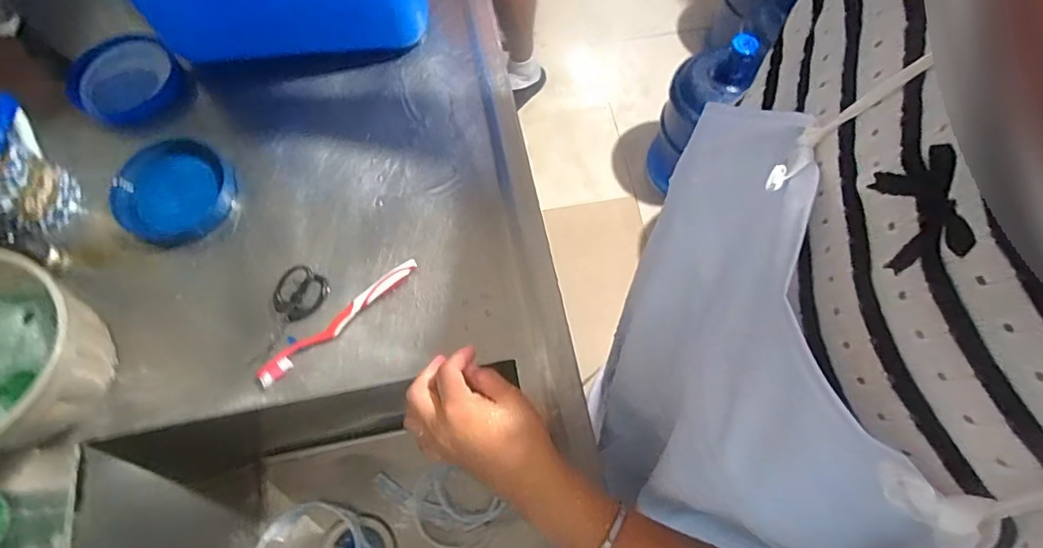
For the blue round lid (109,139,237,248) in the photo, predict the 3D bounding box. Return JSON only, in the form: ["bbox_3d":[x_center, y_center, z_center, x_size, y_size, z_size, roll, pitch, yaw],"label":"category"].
[{"bbox_3d":[-0.383,-0.093,0.576,0.116,0.013,0.119,3,75,-11],"label":"blue round lid"}]

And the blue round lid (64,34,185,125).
[{"bbox_3d":[-0.473,-0.231,0.623,0.120,0.030,0.116,-1,69,2],"label":"blue round lid"}]

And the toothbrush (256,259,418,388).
[{"bbox_3d":[-0.183,0.046,0.530,0.185,0.017,0.022,-39,72,-12],"label":"toothbrush"}]

